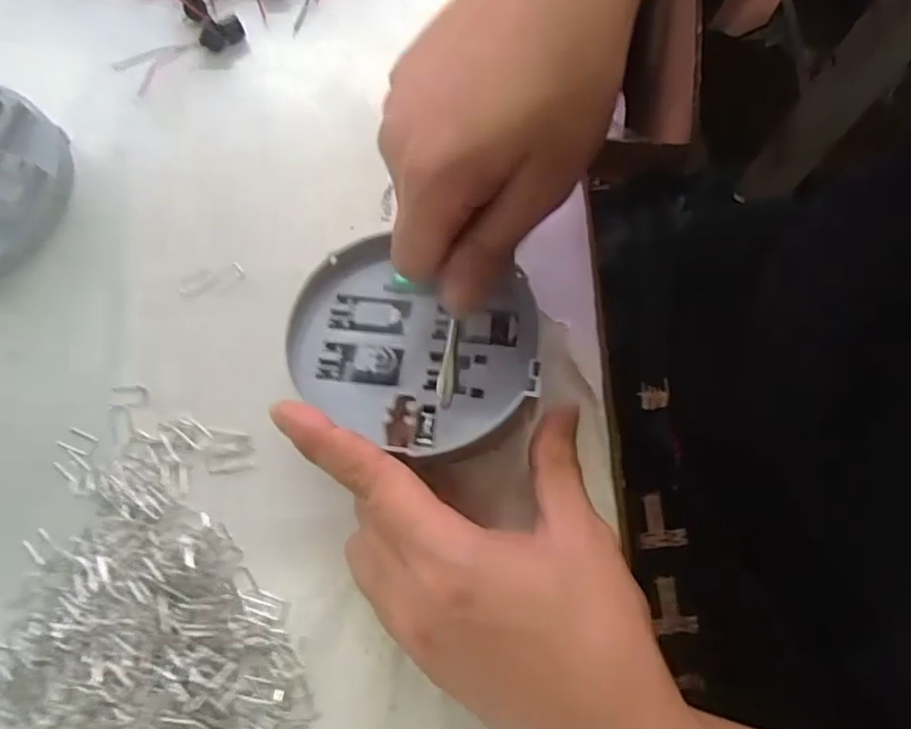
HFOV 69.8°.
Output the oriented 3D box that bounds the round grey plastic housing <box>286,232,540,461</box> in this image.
[{"bbox_3d":[-0.018,-0.008,0.274,0.103,0.016,0.082,20,77,7],"label":"round grey plastic housing"}]

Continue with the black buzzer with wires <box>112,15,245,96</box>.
[{"bbox_3d":[-0.139,-0.160,0.330,0.065,0.012,0.016,-32,77,-6],"label":"black buzzer with wires"}]

